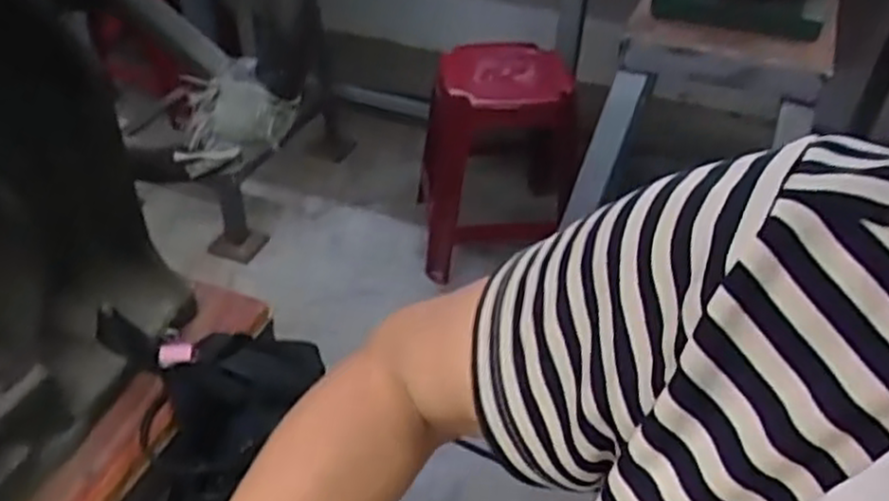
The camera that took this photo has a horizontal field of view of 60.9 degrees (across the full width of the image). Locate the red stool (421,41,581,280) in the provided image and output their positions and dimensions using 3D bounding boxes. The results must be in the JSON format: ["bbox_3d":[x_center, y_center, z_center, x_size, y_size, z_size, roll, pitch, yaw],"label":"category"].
[{"bbox_3d":[0.141,-0.213,1.748,0.385,0.447,0.327,-2,40,-5],"label":"red stool"}]

